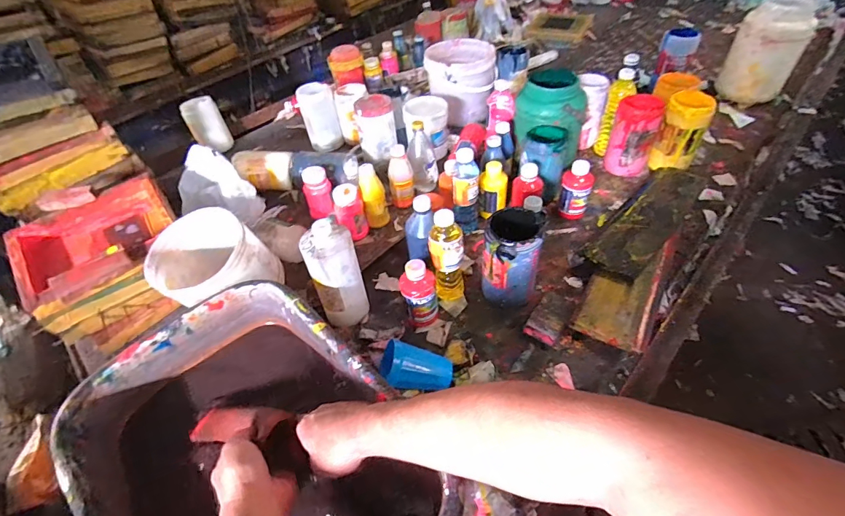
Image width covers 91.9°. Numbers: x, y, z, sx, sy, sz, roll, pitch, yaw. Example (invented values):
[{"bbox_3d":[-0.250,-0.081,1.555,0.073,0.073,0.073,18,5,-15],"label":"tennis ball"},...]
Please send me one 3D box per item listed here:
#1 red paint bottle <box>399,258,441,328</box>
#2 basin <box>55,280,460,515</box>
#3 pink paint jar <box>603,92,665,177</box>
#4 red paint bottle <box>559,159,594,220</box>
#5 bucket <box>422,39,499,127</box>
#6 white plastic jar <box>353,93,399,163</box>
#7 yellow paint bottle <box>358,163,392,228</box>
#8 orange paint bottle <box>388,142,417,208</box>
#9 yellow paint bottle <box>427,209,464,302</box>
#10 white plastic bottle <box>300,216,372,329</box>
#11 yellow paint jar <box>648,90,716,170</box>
[{"bbox_3d":[-0.005,0.063,0.701,0.066,0.125,0.053,-5,47,1],"label":"red paint bottle"},{"bbox_3d":[-0.204,0.253,0.512,0.317,0.139,0.466,-37,54,-26],"label":"basin"},{"bbox_3d":[0.489,-0.284,0.954,0.100,0.174,0.089,20,52,22],"label":"pink paint jar"},{"bbox_3d":[0.328,-0.144,0.868,0.064,0.120,0.058,8,48,12],"label":"red paint bottle"},{"bbox_3d":[0.113,-0.522,1.207,0.202,0.169,0.204,-1,47,4],"label":"bucket"},{"bbox_3d":[-0.113,-0.322,1.025,0.092,0.139,0.090,-3,47,3],"label":"white plastic jar"},{"bbox_3d":[-0.104,-0.136,0.883,0.051,0.130,0.062,-11,47,-5],"label":"yellow paint bottle"},{"bbox_3d":[-0.048,-0.183,0.920,0.056,0.137,0.049,-8,47,-2],"label":"orange paint bottle"},{"bbox_3d":[0.043,0.000,0.715,0.056,0.172,0.051,-3,47,2],"label":"yellow paint bottle"},{"bbox_3d":[-0.142,0.031,0.678,0.080,0.184,0.072,-15,47,-9],"label":"white plastic bottle"},{"bbox_3d":[0.594,-0.288,0.940,0.089,0.157,0.088,-3,47,3],"label":"yellow paint jar"}]

